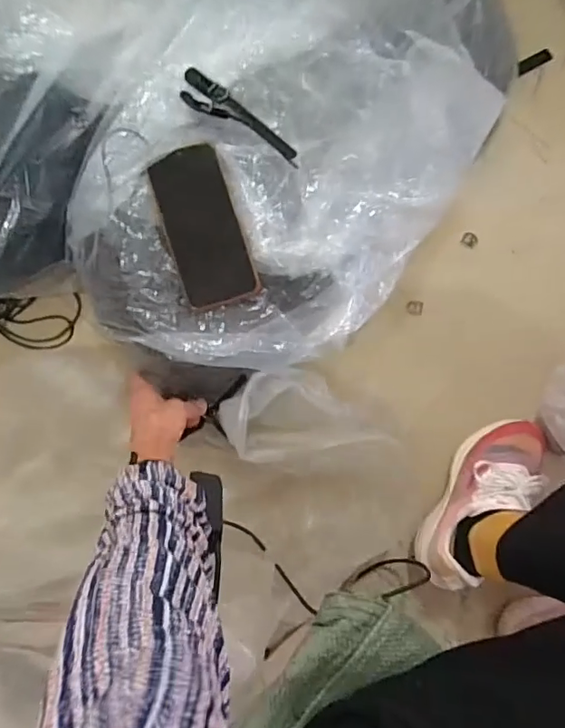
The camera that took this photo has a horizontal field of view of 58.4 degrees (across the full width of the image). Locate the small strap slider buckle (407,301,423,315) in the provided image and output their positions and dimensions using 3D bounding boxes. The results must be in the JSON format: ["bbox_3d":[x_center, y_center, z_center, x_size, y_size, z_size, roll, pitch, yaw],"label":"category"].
[{"bbox_3d":[0.183,-0.077,0.697,0.023,0.004,0.020,0,88,2],"label":"small strap slider buckle"}]

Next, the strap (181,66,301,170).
[{"bbox_3d":[-0.043,-0.253,0.518,0.149,0.025,0.031,36,89,3],"label":"strap"}]

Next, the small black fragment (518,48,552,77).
[{"bbox_3d":[0.355,-0.427,0.713,0.060,0.008,0.018,-29,107,-4],"label":"small black fragment"}]

